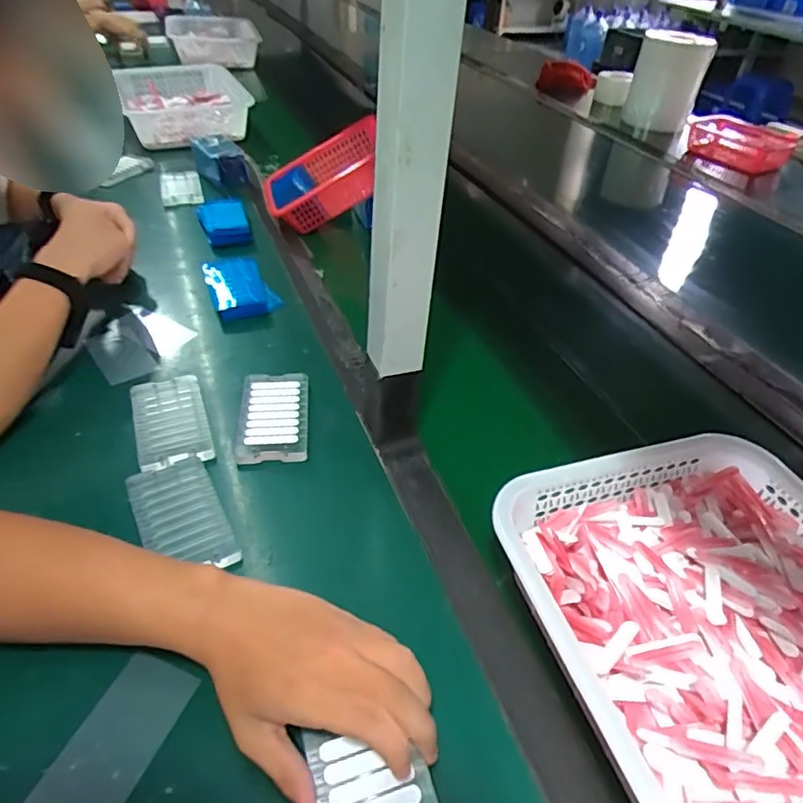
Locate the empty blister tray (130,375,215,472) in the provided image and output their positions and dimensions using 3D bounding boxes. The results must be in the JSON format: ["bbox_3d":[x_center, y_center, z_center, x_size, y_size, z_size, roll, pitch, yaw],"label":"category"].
[{"bbox_3d":[-0.233,0.020,0.589,0.066,0.013,0.125,-13,43,-20],"label":"empty blister tray"}]

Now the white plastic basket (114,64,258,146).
[{"bbox_3d":[-0.462,-0.624,1.231,0.249,0.085,0.344,-12,44,-20],"label":"white plastic basket"}]

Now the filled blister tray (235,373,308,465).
[{"bbox_3d":[-0.132,0.015,0.600,0.069,0.015,0.118,-2,40,-7],"label":"filled blister tray"}]

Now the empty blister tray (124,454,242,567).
[{"bbox_3d":[-0.188,0.102,0.499,0.067,0.016,0.123,-18,45,-25],"label":"empty blister tray"}]

